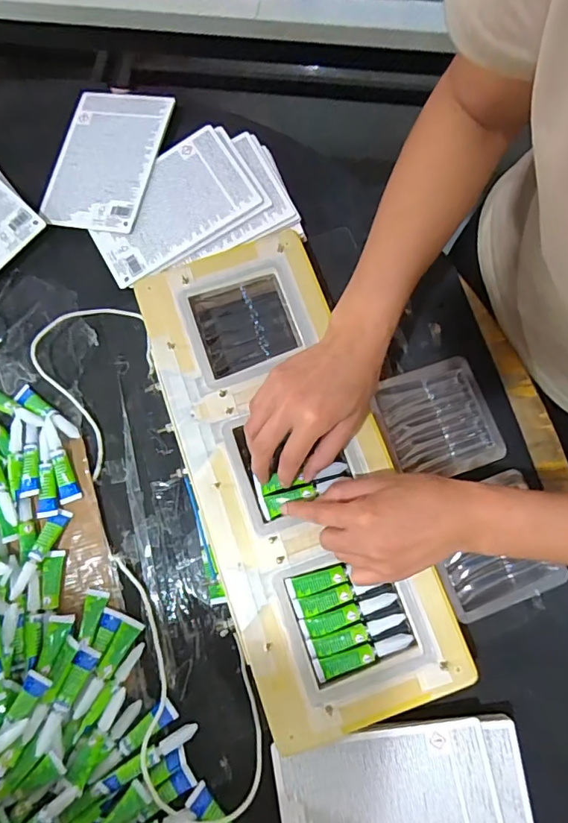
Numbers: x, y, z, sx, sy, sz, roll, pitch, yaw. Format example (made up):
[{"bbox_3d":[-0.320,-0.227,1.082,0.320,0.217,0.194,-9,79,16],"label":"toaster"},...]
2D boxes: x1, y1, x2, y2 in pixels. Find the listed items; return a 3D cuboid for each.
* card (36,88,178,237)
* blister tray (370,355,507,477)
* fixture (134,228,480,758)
[{"bbox_3d":[-0.195,-0.277,0.528,0.116,0.008,0.167,11,79,11],"label":"card"},{"bbox_3d":[0.145,0.008,0.455,0.102,0.016,0.101,-18,78,-1],"label":"blister tray"},{"bbox_3d":[0.004,0.046,0.427,0.169,0.023,0.419,-18,77,-5],"label":"fixture"}]

